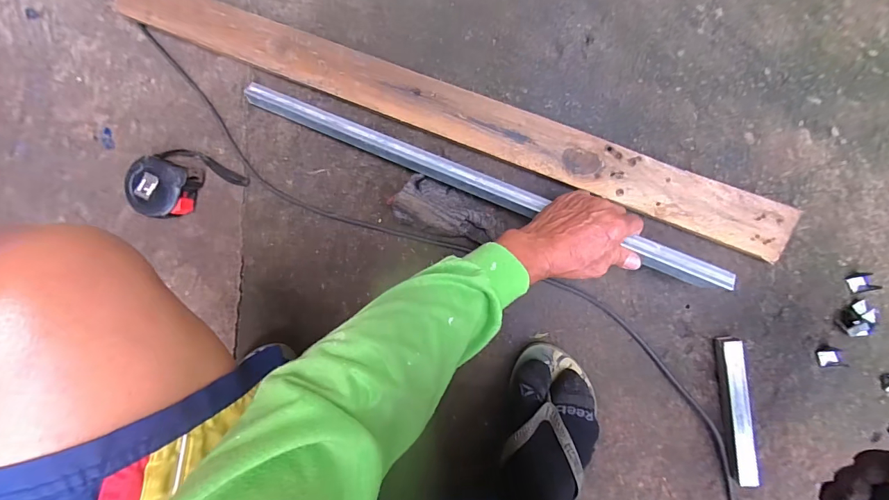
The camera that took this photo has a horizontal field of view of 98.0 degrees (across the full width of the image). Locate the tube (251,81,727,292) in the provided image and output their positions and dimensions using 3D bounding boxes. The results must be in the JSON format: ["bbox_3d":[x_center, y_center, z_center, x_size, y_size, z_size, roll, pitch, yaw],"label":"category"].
[{"bbox_3d":[0.024,-0.084,0.446,0.590,0.013,0.026,24,95,10],"label":"tube"}]

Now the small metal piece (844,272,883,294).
[{"bbox_3d":[0.469,0.037,0.431,0.023,0.011,0.021,-19,90,8],"label":"small metal piece"}]

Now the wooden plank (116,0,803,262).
[{"bbox_3d":[-0.018,-0.171,0.477,0.842,0.025,0.077,23,95,6],"label":"wooden plank"}]

